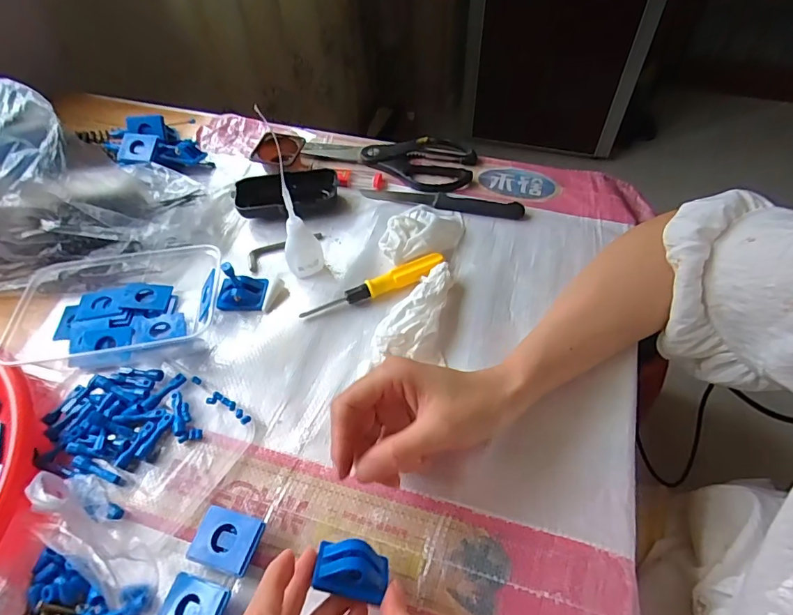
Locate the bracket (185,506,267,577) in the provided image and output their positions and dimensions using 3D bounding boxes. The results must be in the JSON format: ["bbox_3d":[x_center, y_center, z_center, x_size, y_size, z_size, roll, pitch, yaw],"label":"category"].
[{"bbox_3d":[-0.111,0.155,0.313,0.042,0.016,0.034,12,54,11],"label":"bracket"}]

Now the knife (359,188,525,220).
[{"bbox_3d":[0.048,-0.116,0.509,0.174,0.007,0.022,10,54,10],"label":"knife"}]

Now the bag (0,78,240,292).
[{"bbox_3d":[-0.309,-0.124,0.449,0.257,0.133,0.138,-14,54,-9],"label":"bag"}]

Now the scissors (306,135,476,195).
[{"bbox_3d":[-0.008,-0.184,0.561,0.202,0.009,0.095,16,55,14],"label":"scissors"}]

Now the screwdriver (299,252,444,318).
[{"bbox_3d":[-0.021,-0.021,0.437,0.139,0.019,0.021,-20,55,-13],"label":"screwdriver"}]

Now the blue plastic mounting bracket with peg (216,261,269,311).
[{"bbox_3d":[-0.145,-0.023,0.428,0.043,0.044,0.030,-1,53,1],"label":"blue plastic mounting bracket with peg"}]

